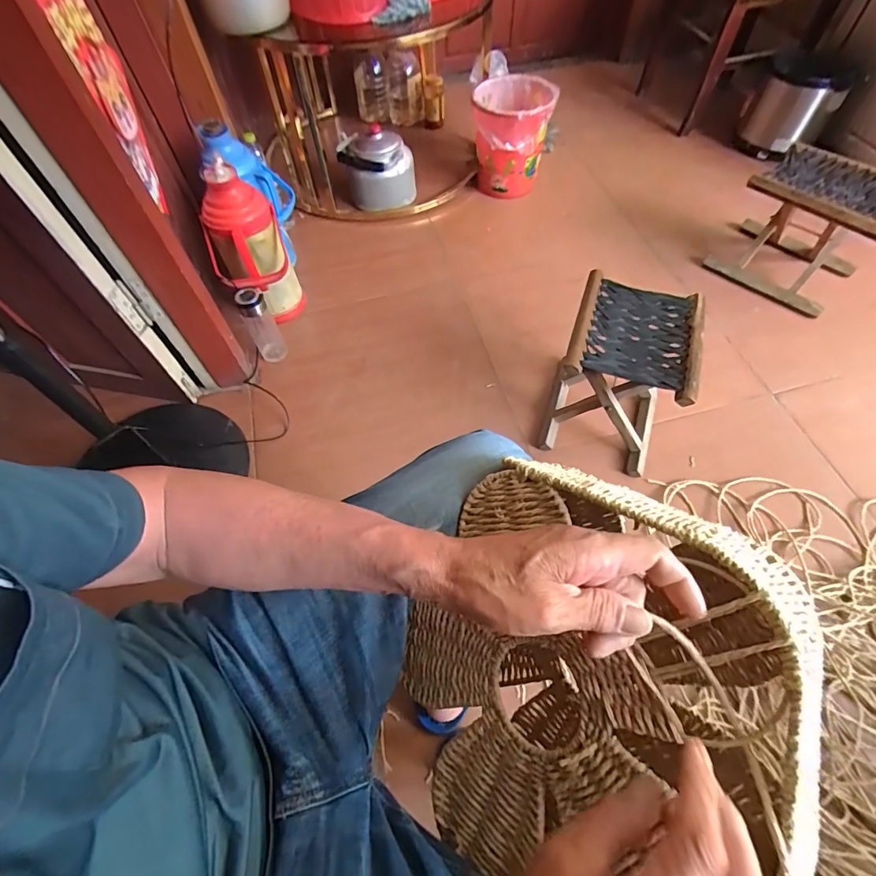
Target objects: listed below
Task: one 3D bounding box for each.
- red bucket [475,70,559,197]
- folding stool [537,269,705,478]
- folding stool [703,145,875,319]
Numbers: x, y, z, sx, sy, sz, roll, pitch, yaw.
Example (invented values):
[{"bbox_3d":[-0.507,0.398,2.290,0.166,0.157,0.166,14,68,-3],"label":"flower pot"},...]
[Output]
[{"bbox_3d":[0.230,-0.934,1.439,0.238,0.279,0.232,-3,59,1],"label":"red bucket"},{"bbox_3d":[0.369,-0.137,0.928,0.222,0.254,0.250,15,61,11],"label":"folding stool"},{"bbox_3d":[0.938,-0.535,1.164,0.308,0.243,0.250,38,67,22],"label":"folding stool"}]

